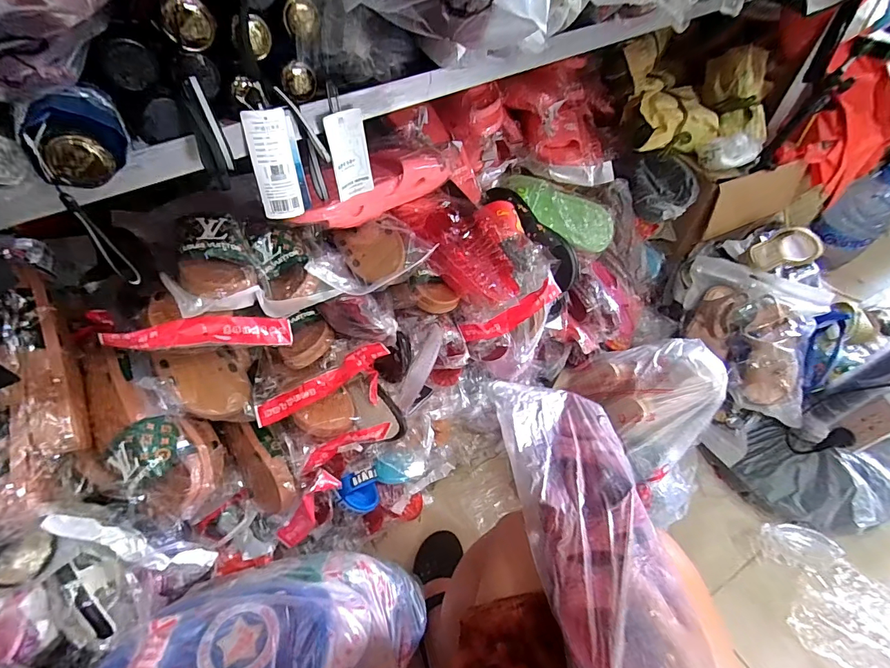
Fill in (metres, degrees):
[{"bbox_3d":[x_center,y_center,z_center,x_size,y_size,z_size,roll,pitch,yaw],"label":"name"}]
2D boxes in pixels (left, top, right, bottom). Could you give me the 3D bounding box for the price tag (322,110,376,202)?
[{"bbox_3d":[-0.098,-0.183,0.442,0.041,0.092,0.005,-29,60,-20],"label":"price tag"}]

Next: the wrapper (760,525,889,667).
[{"bbox_3d":[0.823,0.542,0.777,0.464,0.046,0.202,24,56,18],"label":"wrapper"}]

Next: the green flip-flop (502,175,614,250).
[{"bbox_3d":[0.253,-0.276,0.932,0.256,0.091,0.021,36,17,5],"label":"green flip-flop"}]

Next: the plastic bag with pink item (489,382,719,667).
[{"bbox_3d":[0.137,0.179,0.408,0.144,0.055,0.352,-4,35,-3],"label":"plastic bag with pink item"}]

